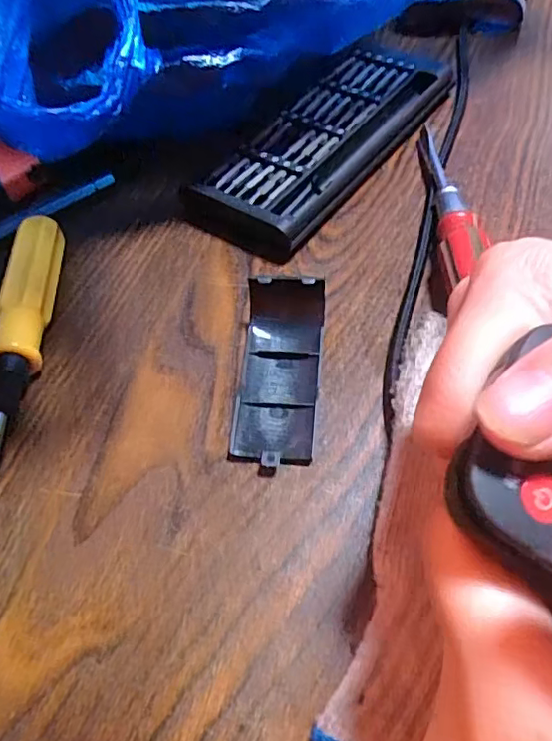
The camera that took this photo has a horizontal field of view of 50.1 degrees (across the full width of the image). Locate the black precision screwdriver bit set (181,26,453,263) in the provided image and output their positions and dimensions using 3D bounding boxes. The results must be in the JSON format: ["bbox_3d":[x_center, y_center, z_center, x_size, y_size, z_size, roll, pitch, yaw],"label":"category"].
[{"bbox_3d":[0.030,-0.122,0.298,0.062,0.012,0.187,30,62,24],"label":"black precision screwdriver bit set"}]

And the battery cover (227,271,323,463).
[{"bbox_3d":[0.001,-0.001,0.217,0.029,0.018,0.070,2,54,8],"label":"battery cover"}]

